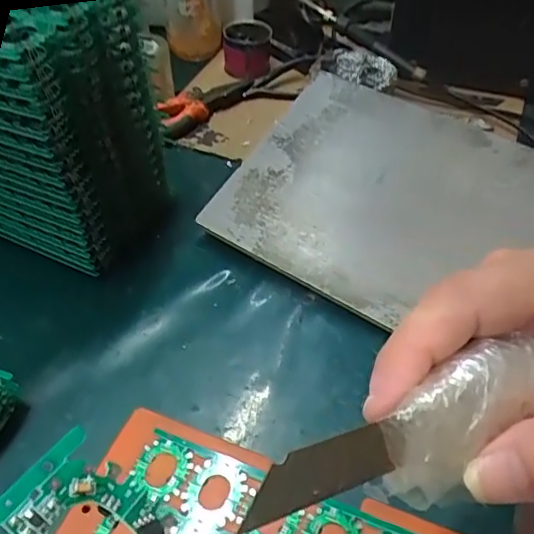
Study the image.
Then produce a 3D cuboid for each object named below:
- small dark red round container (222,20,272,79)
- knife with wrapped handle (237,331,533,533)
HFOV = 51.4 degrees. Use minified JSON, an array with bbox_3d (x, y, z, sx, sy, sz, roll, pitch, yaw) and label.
[{"bbox_3d":[-0.022,-0.245,0.623,0.053,0.047,0.049,-1,46,-3],"label":"small dark red round container"},{"bbox_3d":[0.043,0.045,0.149,0.103,0.021,0.024,-20,48,-19],"label":"knife with wrapped handle"}]

